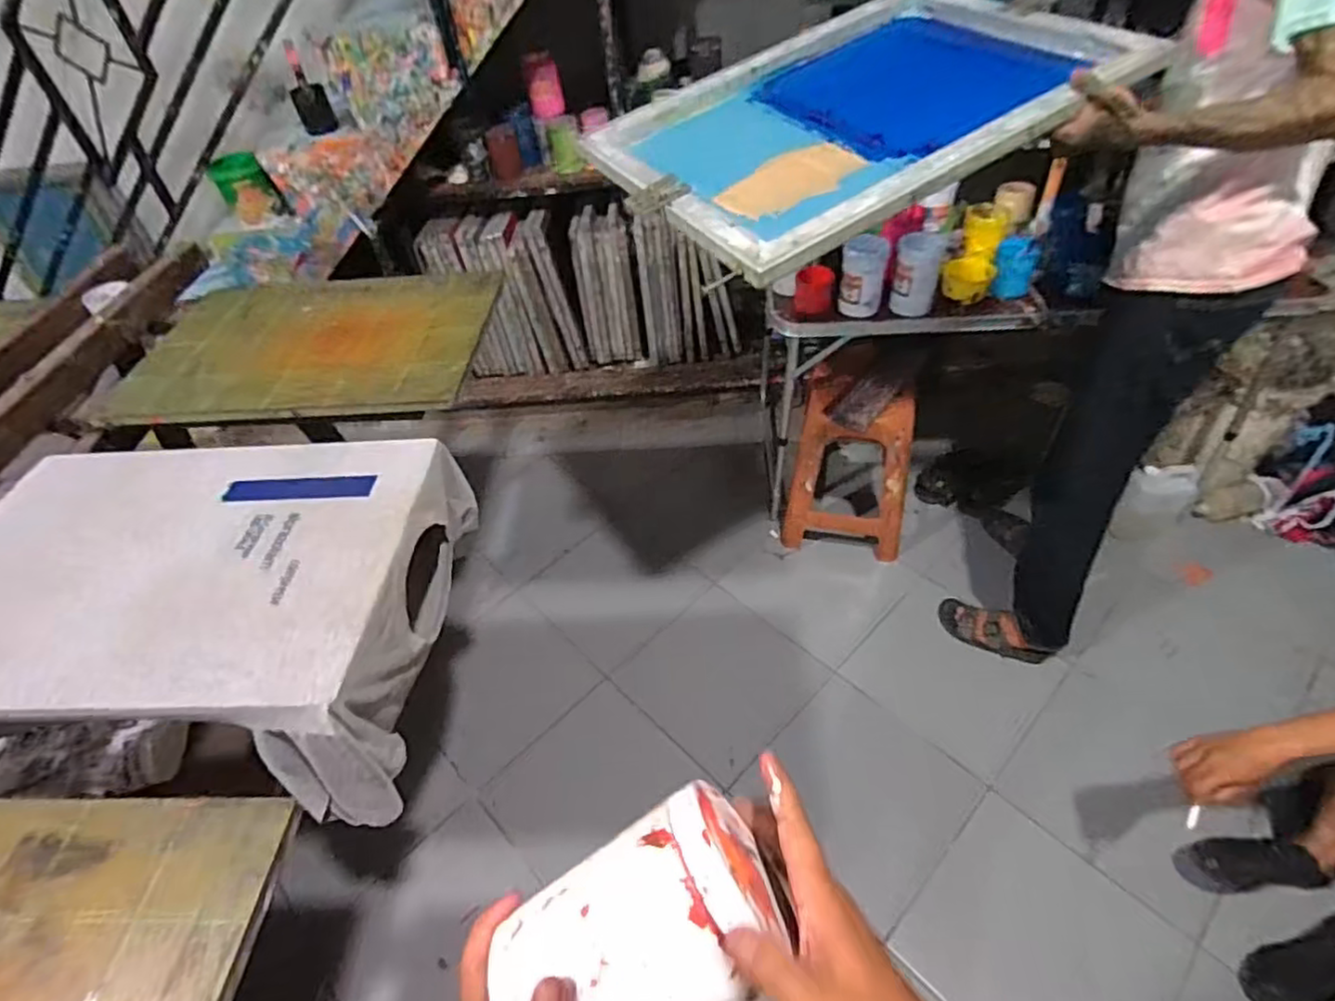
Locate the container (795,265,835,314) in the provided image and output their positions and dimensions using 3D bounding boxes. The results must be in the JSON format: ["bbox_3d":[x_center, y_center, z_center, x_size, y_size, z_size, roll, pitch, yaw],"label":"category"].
[{"bbox_3d":[0.327,-0.470,1.471,0.081,0.081,0.067,6,47,11],"label":"container"}]

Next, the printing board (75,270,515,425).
[{"bbox_3d":[-0.603,-0.269,1.100,0.590,0.022,0.371,0,47,5],"label":"printing board"}]

